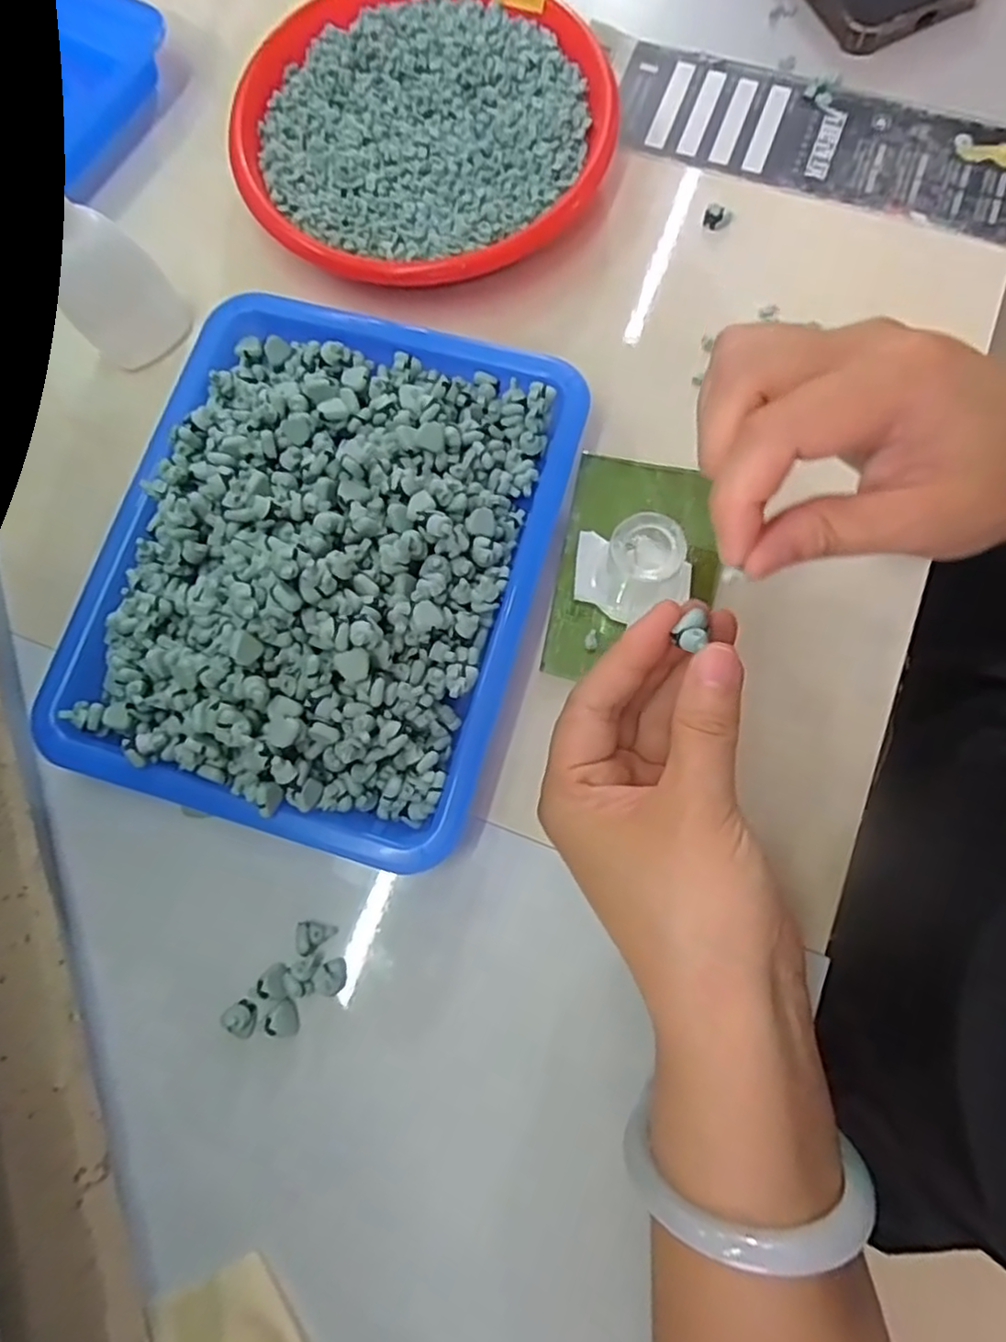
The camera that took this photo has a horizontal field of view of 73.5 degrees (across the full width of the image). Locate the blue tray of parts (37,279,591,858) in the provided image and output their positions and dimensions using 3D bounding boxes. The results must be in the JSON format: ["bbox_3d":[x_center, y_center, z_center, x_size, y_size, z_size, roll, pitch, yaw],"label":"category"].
[{"bbox_3d":[-0.071,-0.049,0.262,0.171,0.040,0.215,16,79,2],"label":"blue tray of parts"}]

